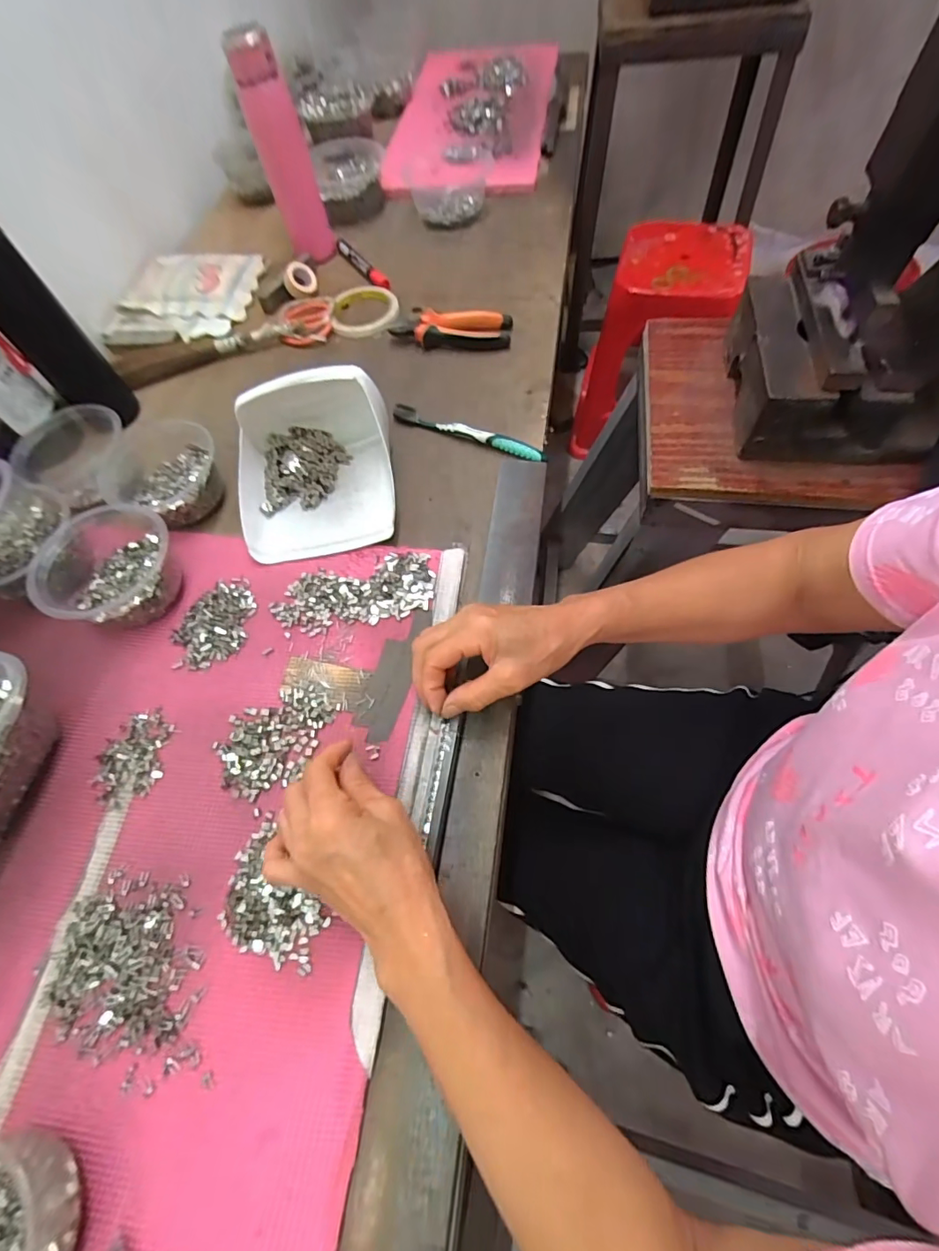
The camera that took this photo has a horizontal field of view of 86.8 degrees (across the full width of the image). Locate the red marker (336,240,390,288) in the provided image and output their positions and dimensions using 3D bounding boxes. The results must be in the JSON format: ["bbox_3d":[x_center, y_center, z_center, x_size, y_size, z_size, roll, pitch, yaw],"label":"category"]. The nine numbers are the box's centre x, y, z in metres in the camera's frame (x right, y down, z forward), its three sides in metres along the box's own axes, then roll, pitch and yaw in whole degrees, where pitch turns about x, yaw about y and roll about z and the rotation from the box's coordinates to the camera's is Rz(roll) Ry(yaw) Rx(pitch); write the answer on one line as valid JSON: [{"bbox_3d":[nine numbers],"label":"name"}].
[{"bbox_3d":[-0.152,-0.517,0.710,0.016,0.012,0.135,-33,65,-13],"label":"red marker"}]

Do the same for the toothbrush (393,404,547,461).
[{"bbox_3d":[-0.002,-0.212,0.544,0.183,0.015,0.016,23,67,15],"label":"toothbrush"}]

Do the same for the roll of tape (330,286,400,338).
[{"bbox_3d":[-0.140,-0.422,0.660,0.089,0.012,0.103,-6,62,1],"label":"roll of tape"}]

